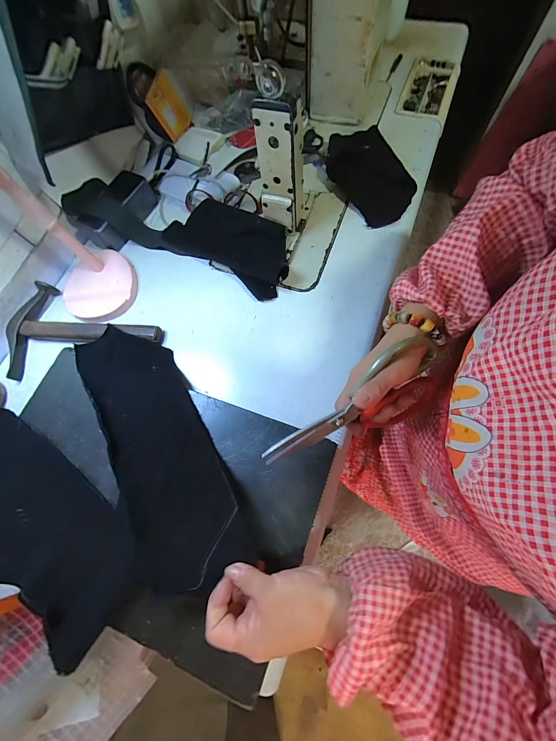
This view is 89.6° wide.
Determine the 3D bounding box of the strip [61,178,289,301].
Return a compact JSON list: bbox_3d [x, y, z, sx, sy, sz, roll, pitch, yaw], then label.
[{"bbox_3d":[-0.155,-0.229,0.446,0.379,0.053,0.113,23,74,11],"label":"strip"}]

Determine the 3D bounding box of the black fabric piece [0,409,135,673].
[{"bbox_3d":[-0.278,0.162,0.318,0.283,0.015,0.122,34,78,16],"label":"black fabric piece"}]

